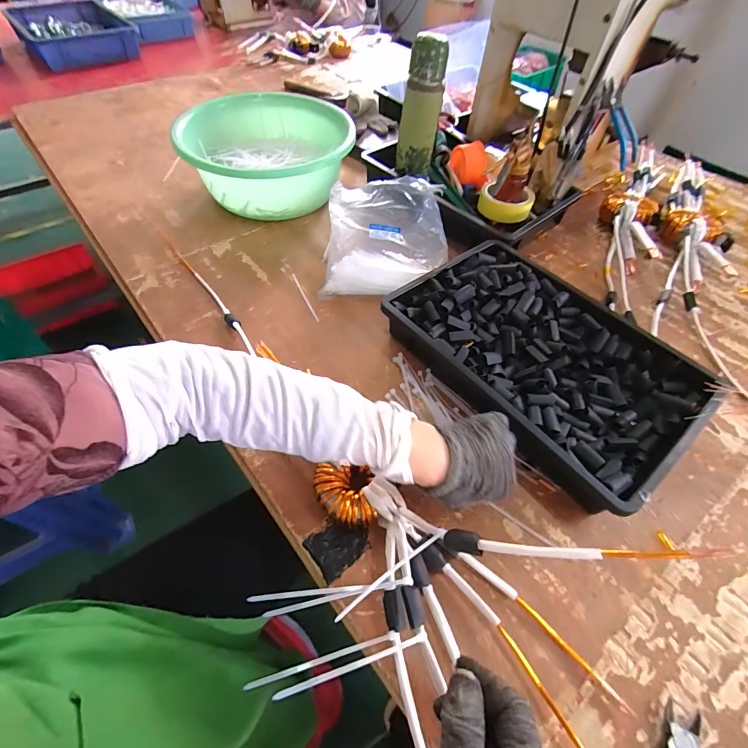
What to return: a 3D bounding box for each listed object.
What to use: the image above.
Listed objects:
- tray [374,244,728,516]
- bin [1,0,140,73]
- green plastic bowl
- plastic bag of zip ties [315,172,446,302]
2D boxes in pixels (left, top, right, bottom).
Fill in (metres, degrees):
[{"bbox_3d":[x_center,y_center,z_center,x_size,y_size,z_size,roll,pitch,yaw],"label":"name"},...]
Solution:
[{"bbox_3d":[0.213,-0.024,0.511,0.252,0.065,0.368,-34,62,-25],"label":"tray"},{"bbox_3d":[-0.964,-1.087,1.232,0.293,0.088,0.434,-30,60,-23],"label":"bin"},{"bbox_3d":[-0.193,-0.404,0.729,0.291,0.124,0.299,1,53,-2],"label":"green plastic bowl"},{"bbox_3d":[0.020,-0.233,0.651,0.204,0.078,0.223,0,53,-3],"label":"plastic bag of zip ties"}]

